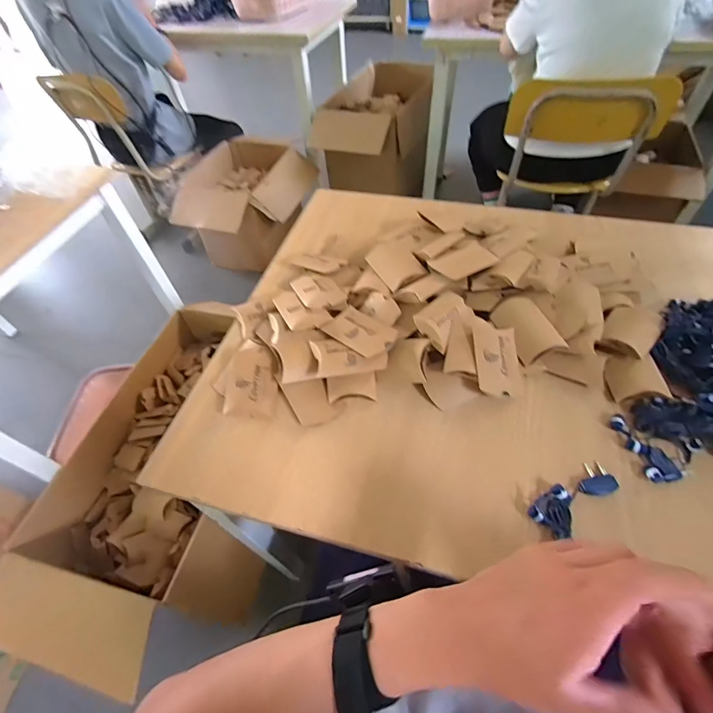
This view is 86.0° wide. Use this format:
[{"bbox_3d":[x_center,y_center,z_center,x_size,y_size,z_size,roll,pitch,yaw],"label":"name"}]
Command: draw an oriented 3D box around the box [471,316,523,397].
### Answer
[{"bbox_3d":[0.166,0.003,0.454,0.057,0.018,0.093,3,74,-13],"label":"box"}]

